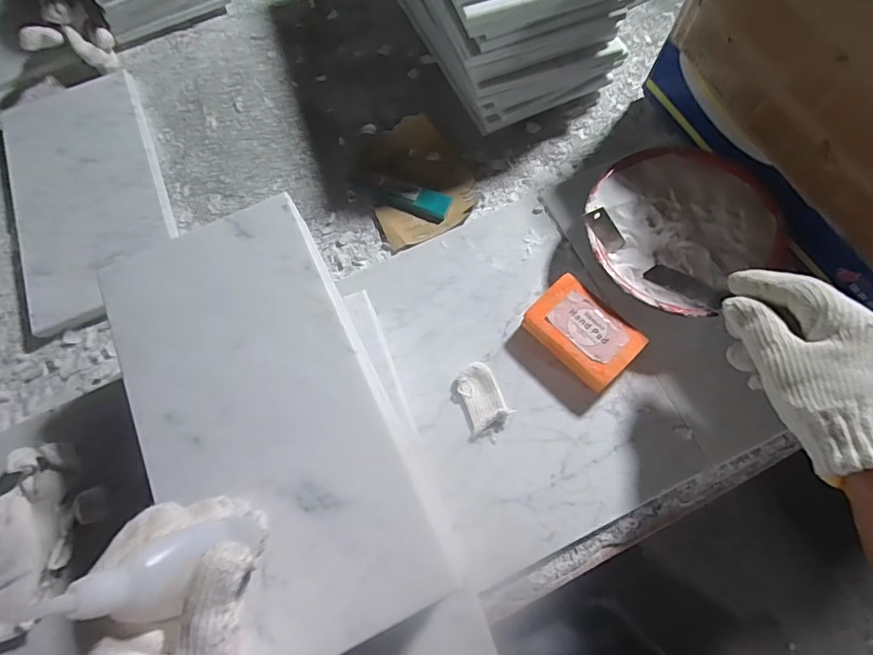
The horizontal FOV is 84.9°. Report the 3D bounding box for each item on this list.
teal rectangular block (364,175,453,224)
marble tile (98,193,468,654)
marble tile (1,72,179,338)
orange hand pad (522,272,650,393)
[{"bbox_3d":[-0.033,-0.138,0.506,0.096,0.006,0.033,19,72,9],"label":"teal rectangular block"},{"bbox_3d":[-0.115,0.054,0.315,0.153,0.007,0.297,-25,71,-6],"label":"marble tile"},{"bbox_3d":[-0.384,-0.151,0.527,0.152,0.024,0.301,-23,71,-6],"label":"marble tile"},{"bbox_3d":[0.128,0.006,0.425,0.057,0.034,0.093,-42,74,-12],"label":"orange hand pad"}]

